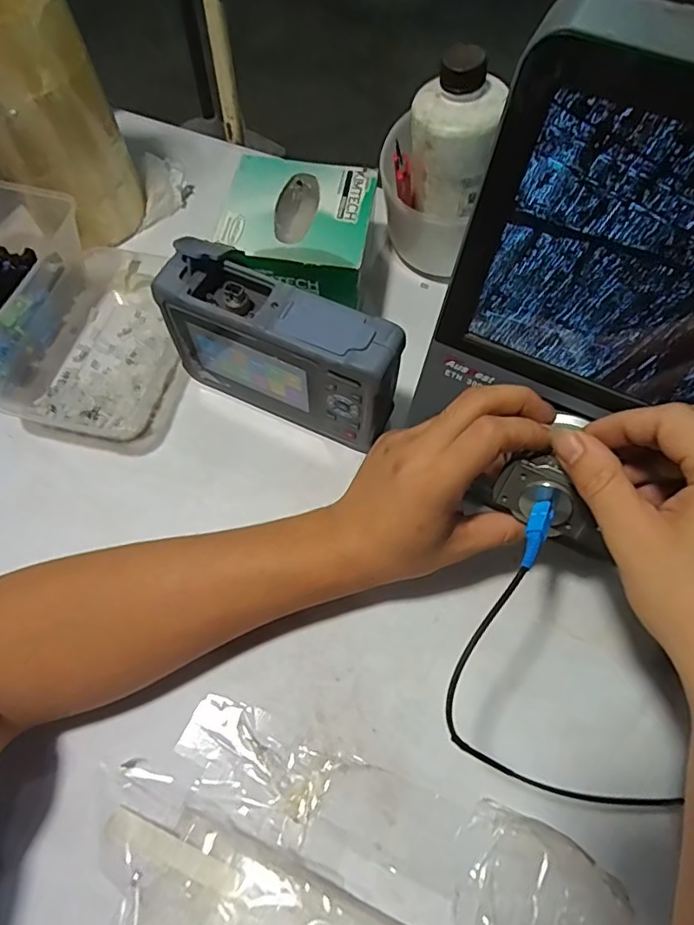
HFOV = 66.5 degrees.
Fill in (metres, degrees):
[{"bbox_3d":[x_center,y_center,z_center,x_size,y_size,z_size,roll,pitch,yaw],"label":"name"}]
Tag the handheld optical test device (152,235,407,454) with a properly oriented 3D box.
[{"bbox_3d":[-0.044,-0.075,0.380,0.172,0.104,0.051,27,65,12],"label":"handheld optical test device"}]

